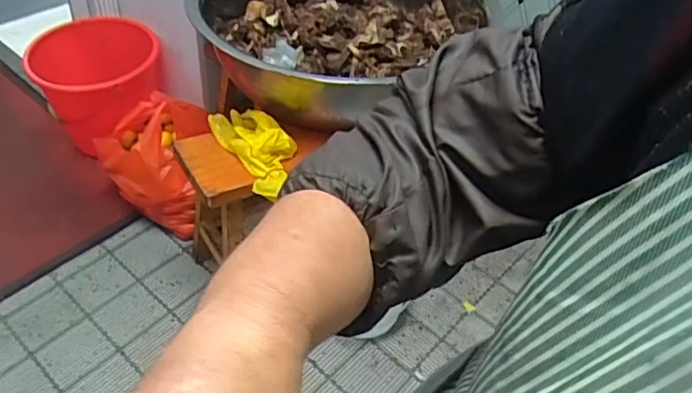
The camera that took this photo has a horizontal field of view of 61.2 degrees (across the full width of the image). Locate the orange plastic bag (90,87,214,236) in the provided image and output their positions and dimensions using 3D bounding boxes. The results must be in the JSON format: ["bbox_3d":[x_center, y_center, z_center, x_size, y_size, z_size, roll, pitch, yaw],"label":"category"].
[{"bbox_3d":[-0.525,-0.102,1.668,0.299,0.318,0.286,7,44,0],"label":"orange plastic bag"}]

